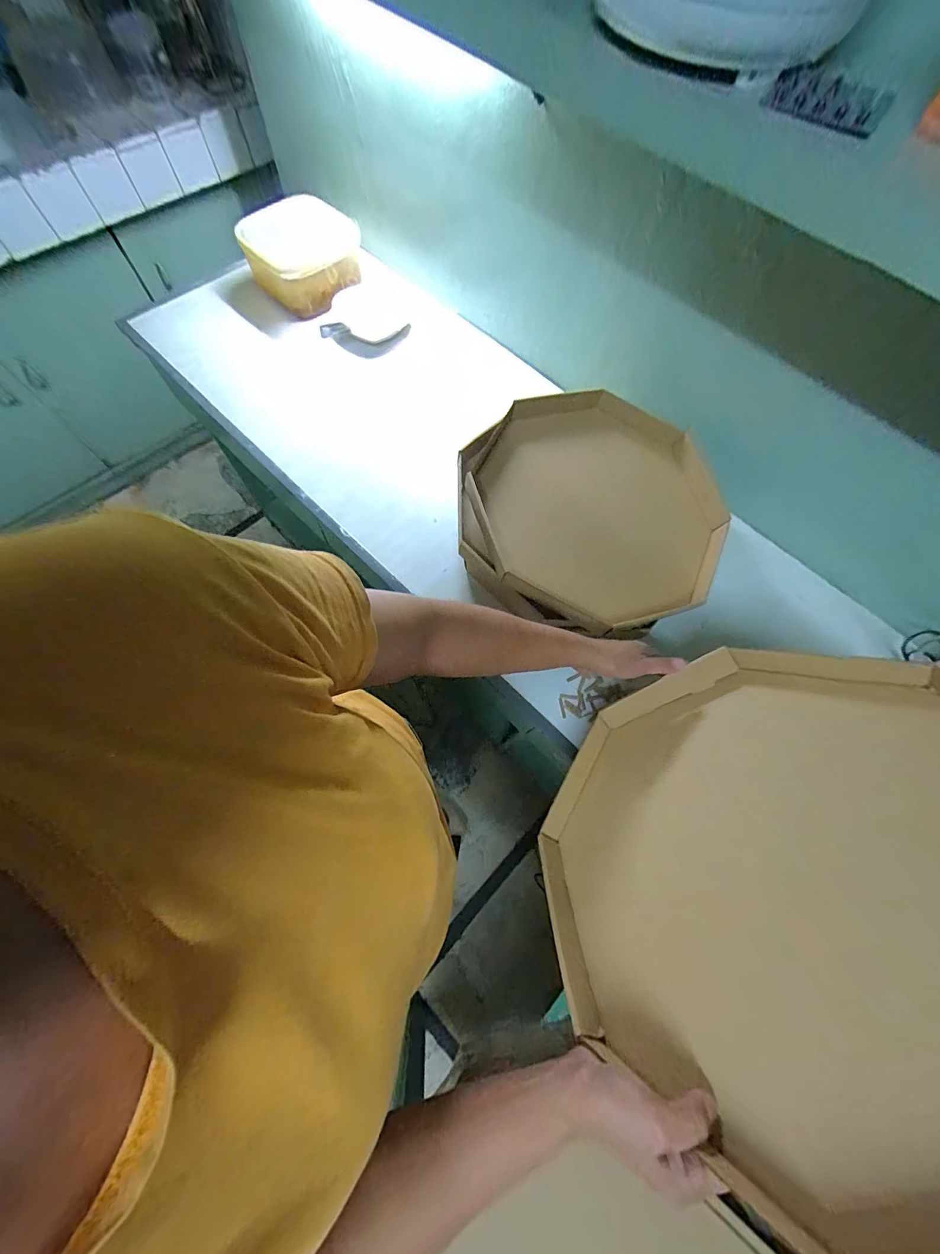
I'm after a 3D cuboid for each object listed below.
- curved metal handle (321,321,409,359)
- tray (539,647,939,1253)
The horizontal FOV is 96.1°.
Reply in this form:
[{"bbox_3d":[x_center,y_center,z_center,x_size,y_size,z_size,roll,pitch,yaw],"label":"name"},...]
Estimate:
[{"bbox_3d":[-0.221,-0.618,0.912,0.180,0.068,0.025,-4,69,-5],"label":"curved metal handle"},{"bbox_3d":[0.273,0.209,0.383,0.058,0.409,0.406,45,68,-30],"label":"tray"}]

